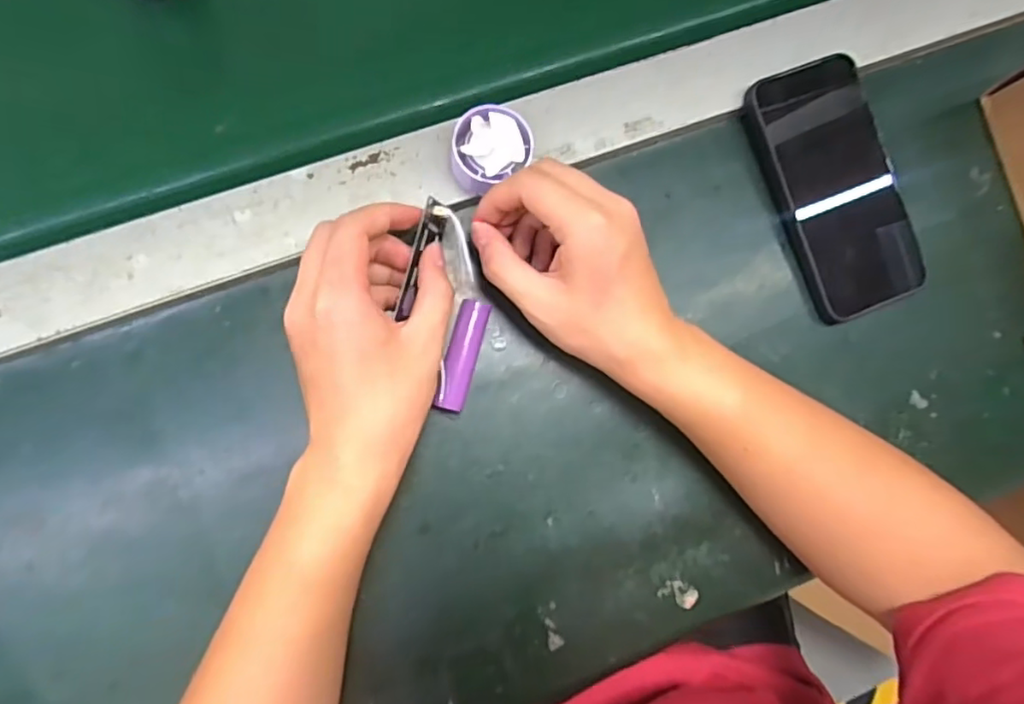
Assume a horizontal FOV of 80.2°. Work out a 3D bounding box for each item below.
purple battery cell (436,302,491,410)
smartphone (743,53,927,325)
[{"bbox_3d":[-0.029,0.002,0.361,0.018,0.019,0.065,16,85,-5],"label":"purple battery cell"},{"bbox_3d":[0.212,-0.106,0.393,0.079,0.012,0.161,-21,93,-3],"label":"smartphone"}]

